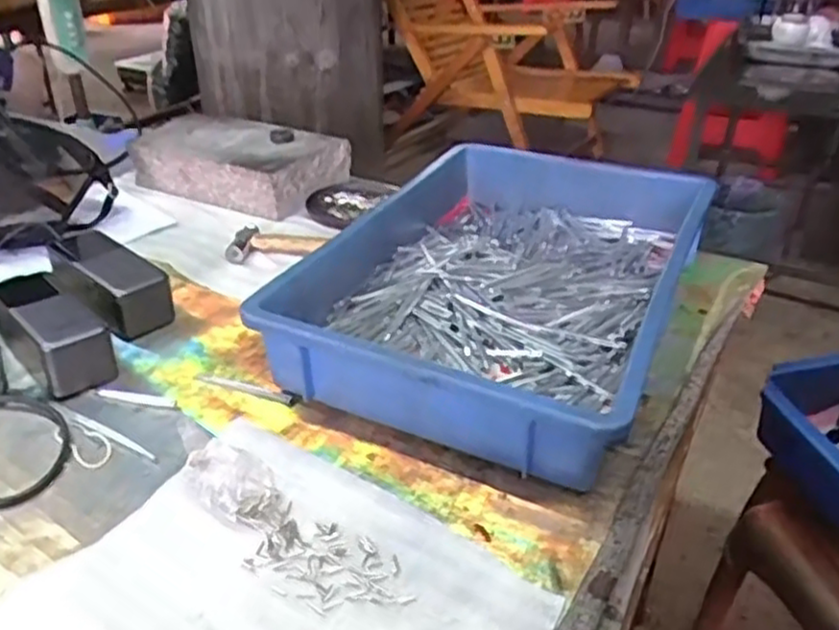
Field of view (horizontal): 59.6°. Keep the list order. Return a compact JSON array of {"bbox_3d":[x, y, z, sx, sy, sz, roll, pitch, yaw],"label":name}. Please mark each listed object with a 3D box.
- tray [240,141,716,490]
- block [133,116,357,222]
[{"bbox_3d":[0.074,-0.040,0.690,0.298,0.085,0.454,15,35,21],"label":"tray"},{"bbox_3d":[-0.238,-0.206,0.961,0.242,0.065,0.153,15,35,20],"label":"block"}]

